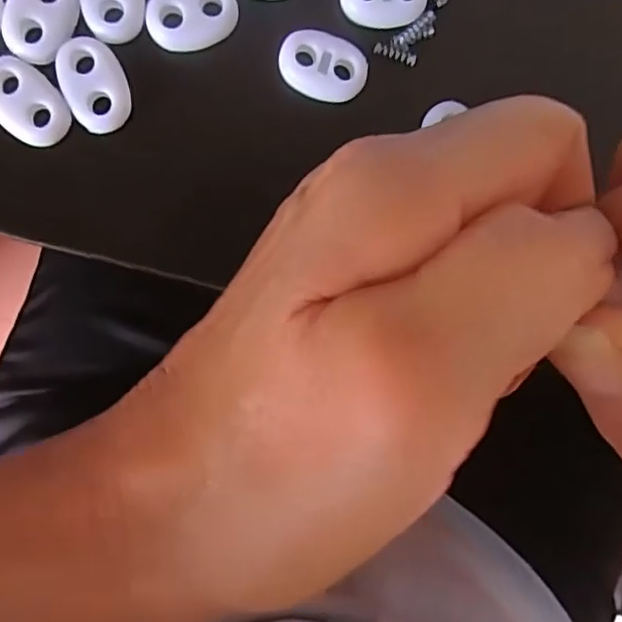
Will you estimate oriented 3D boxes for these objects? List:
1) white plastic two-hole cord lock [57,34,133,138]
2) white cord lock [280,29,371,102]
[{"bbox_3d":[-0.053,-0.055,0.150,0.014,0.005,0.022,-22,97,-4],"label":"white plastic two-hole cord lock"},{"bbox_3d":[0.003,-0.062,0.156,0.022,0.004,0.015,19,93,-8],"label":"white cord lock"}]

